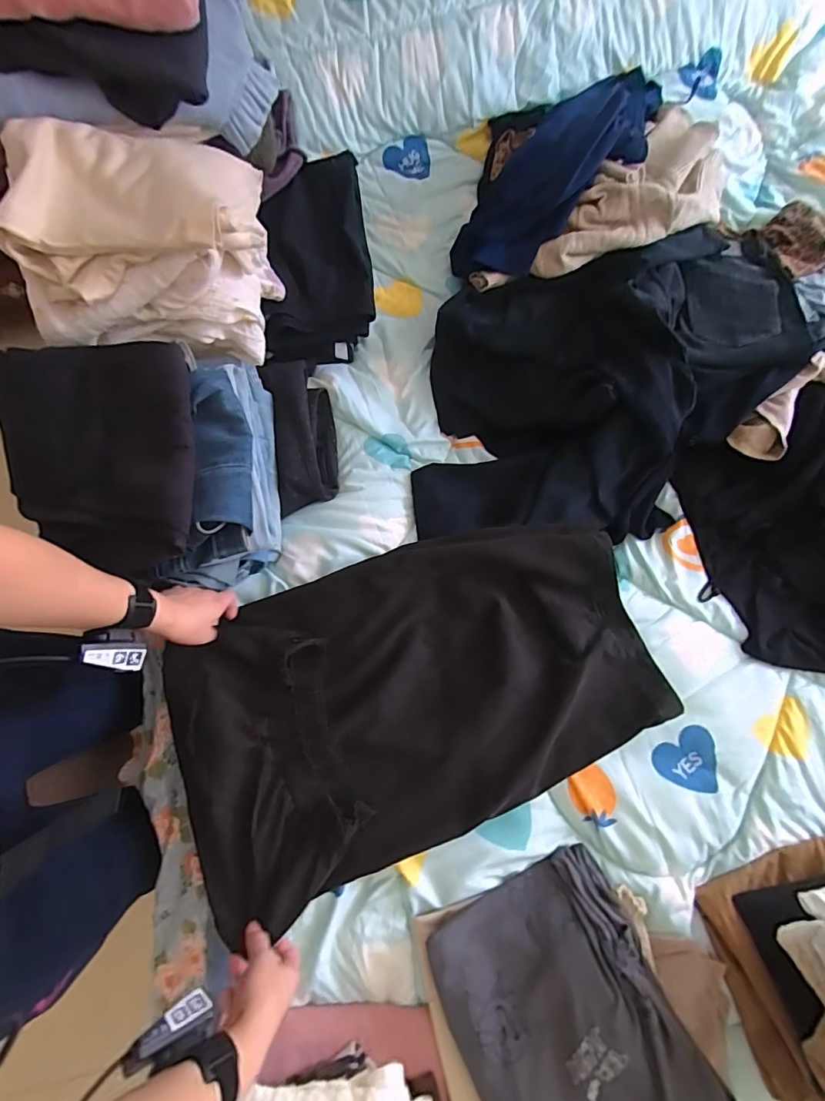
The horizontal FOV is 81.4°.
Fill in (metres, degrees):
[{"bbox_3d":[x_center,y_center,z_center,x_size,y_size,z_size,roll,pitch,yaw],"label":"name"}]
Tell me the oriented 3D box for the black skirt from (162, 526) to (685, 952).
[{"bbox_3d":[0.008,0.183,0.640,0.616,0.052,0.369,-21,78,-5],"label":"black skirt"}]

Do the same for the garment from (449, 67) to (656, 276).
[{"bbox_3d":[0.240,-0.608,0.764,0.420,0.101,0.167,-40,80,15],"label":"garment"}]

